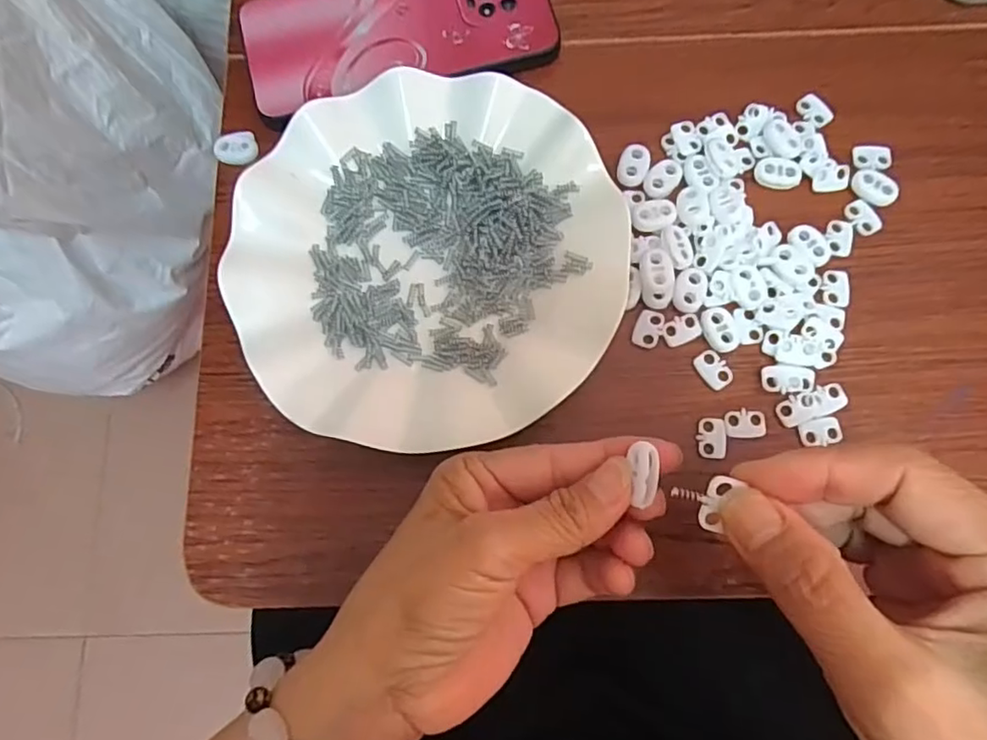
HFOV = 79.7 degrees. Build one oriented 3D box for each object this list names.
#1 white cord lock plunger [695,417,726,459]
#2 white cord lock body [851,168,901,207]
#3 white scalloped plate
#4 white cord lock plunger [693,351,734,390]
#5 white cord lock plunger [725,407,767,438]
[{"bbox_3d":[0.102,0.032,0.275,0.013,0.004,0.019,2,80,2],"label":"white cord lock plunger"},{"bbox_3d":[0.192,-0.092,0.298,0.015,0.007,0.023,-36,81,-5],"label":"white cord lock body"},{"bbox_3d":[-0.031,-0.055,0.286,0.179,0.021,0.181,0,78,2],"label":"white scalloped plate"},{"bbox_3d":[0.105,0.000,0.282,0.013,0.004,0.019,-33,81,-5],"label":"white cord lock plunger"},{"bbox_3d":[0.118,0.025,0.275,0.019,0.004,0.014,0,80,1],"label":"white cord lock plunger"}]

